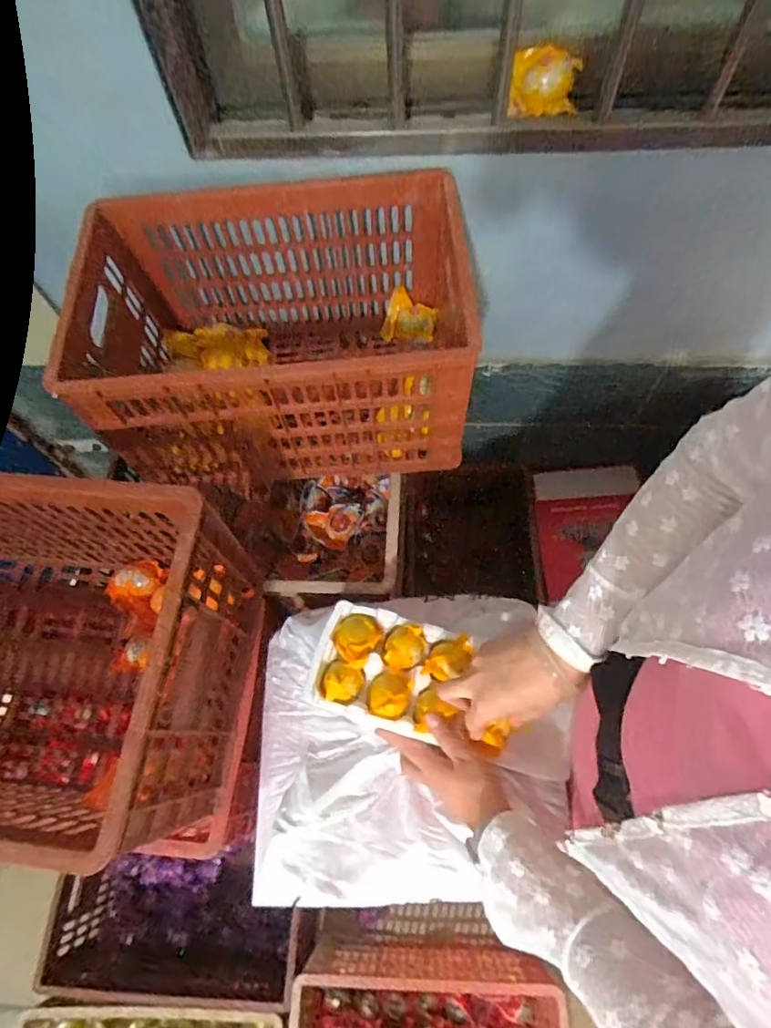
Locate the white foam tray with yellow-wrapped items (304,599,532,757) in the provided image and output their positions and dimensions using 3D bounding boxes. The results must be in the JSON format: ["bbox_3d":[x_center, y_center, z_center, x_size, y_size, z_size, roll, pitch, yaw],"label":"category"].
[{"bbox_3d":[0.031,0.179,0.577,0.216,0.040,0.118,14,67,9],"label":"white foam tray with yellow-wrapped items"}]

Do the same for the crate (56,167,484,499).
[{"bbox_3d":[-0.133,-0.235,0.716,0.460,0.244,0.317,-3,66,1],"label":"crate"}]

